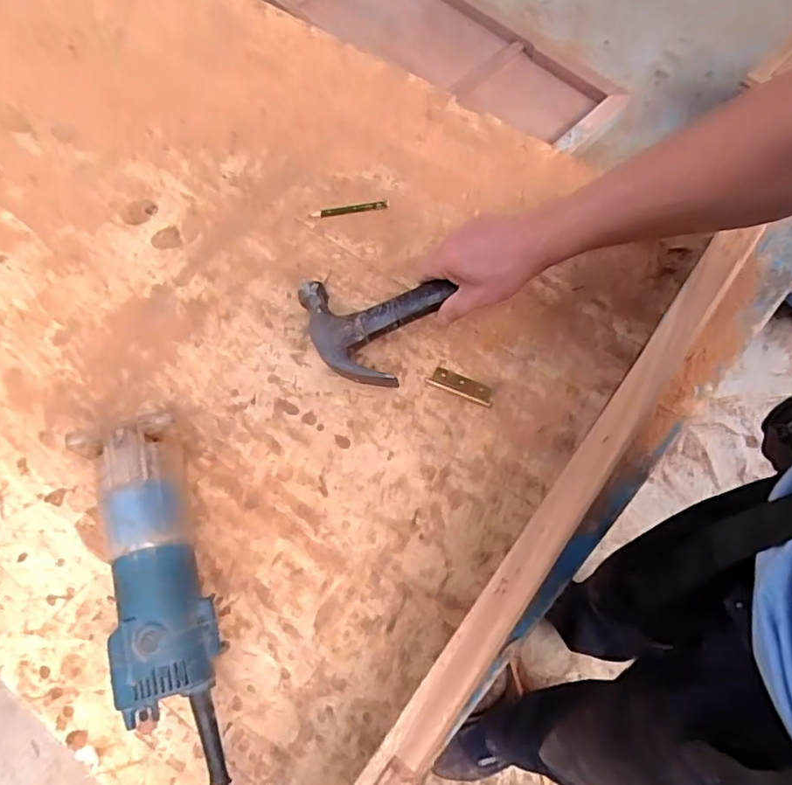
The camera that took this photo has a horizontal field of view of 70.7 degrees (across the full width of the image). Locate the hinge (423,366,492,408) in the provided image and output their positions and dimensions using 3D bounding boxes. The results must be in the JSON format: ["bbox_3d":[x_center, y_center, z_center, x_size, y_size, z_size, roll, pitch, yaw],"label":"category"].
[{"bbox_3d":[0.066,-0.008,0.570,0.068,0.005,0.023,23,72,10],"label":"hinge"}]

